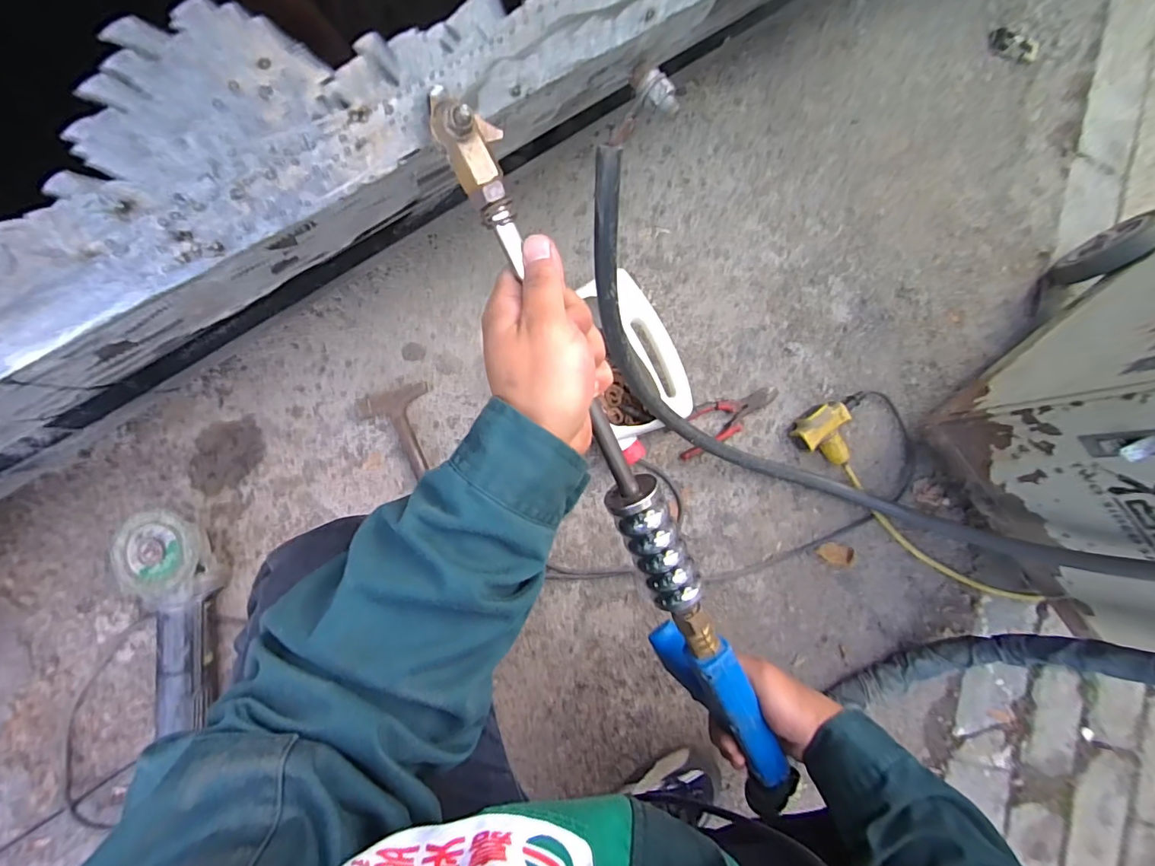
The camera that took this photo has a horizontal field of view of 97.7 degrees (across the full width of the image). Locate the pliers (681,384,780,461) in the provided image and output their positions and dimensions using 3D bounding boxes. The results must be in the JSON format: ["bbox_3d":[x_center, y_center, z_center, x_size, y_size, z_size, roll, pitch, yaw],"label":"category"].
[{"bbox_3d":[0.224,-0.024,0.752,0.180,0.015,0.055,-29,88,-9],"label":"pliers"}]

